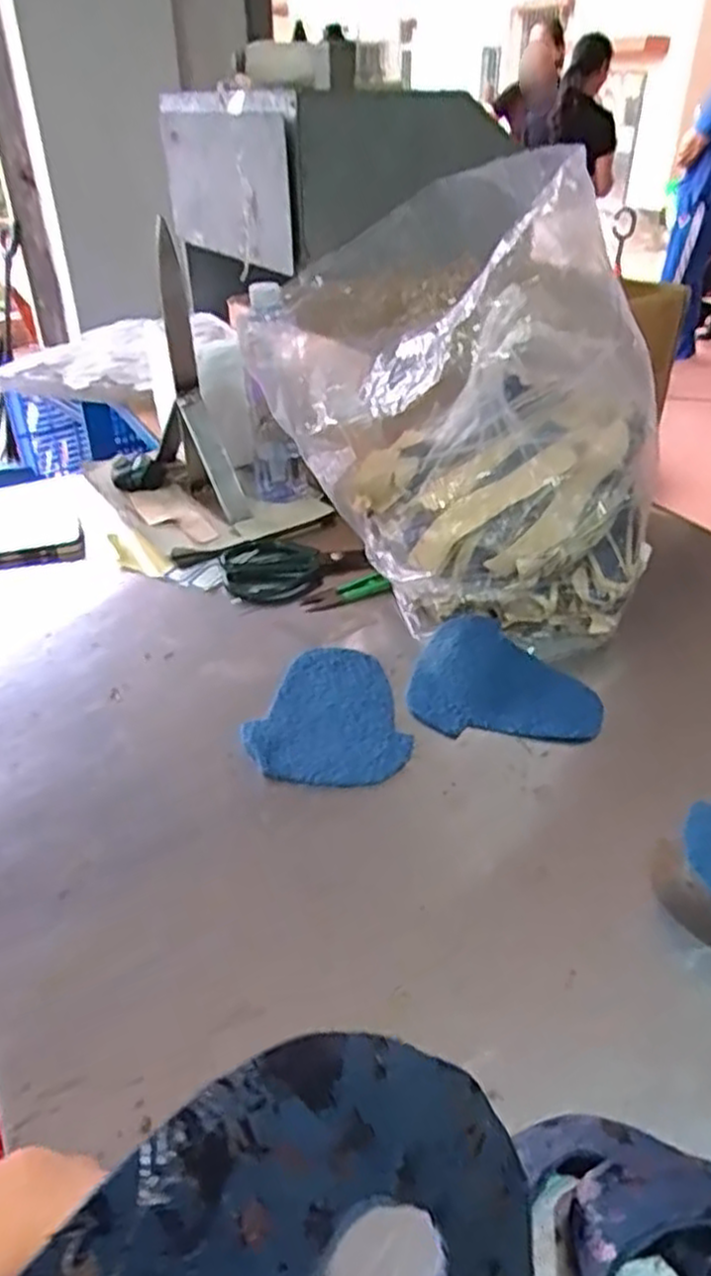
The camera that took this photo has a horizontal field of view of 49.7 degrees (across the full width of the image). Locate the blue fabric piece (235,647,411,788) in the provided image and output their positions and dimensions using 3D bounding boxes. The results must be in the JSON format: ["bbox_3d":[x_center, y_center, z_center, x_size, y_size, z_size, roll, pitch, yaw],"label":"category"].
[{"bbox_3d":[-0.028,0.059,0.614,0.122,0.005,0.154,-10,37,-11],"label":"blue fabric piece"}]

